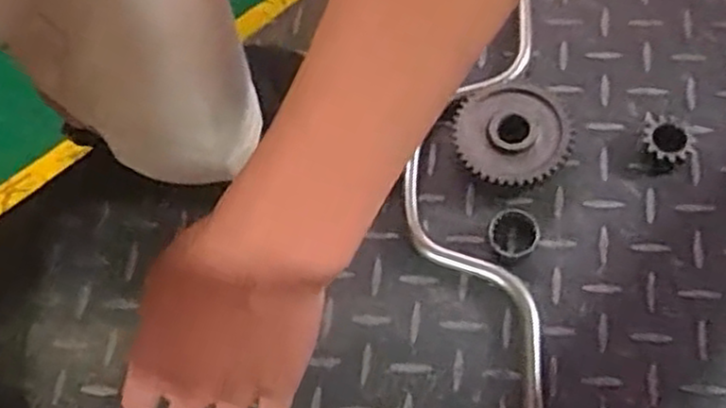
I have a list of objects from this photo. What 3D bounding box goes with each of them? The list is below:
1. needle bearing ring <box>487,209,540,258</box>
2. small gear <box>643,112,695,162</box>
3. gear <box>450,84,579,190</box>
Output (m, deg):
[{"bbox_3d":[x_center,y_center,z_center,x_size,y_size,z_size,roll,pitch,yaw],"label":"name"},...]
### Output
[{"bbox_3d":[0.091,0.018,0.436,0.031,0.012,0.029,-3,66,6],"label":"needle bearing ring"},{"bbox_3d":[0.191,-0.039,0.450,0.030,0.017,0.030,9,67,12],"label":"small gear"},{"bbox_3d":[0.095,-0.043,0.456,0.069,0.024,0.069,-3,66,6],"label":"gear"}]

